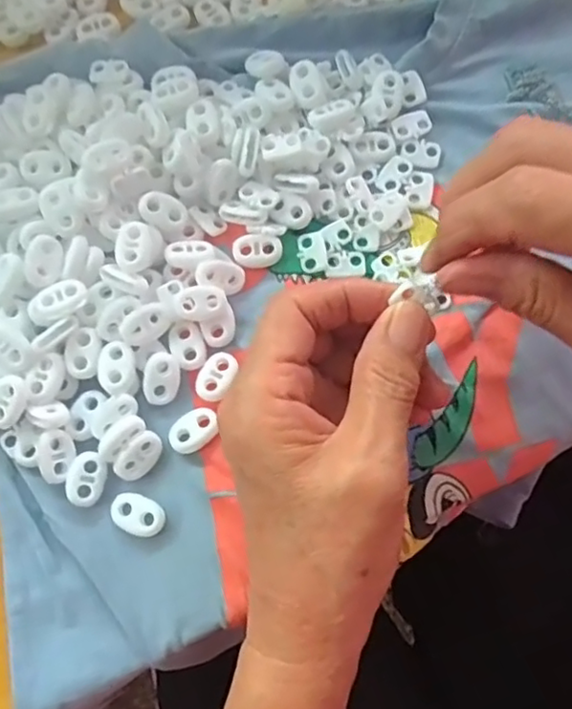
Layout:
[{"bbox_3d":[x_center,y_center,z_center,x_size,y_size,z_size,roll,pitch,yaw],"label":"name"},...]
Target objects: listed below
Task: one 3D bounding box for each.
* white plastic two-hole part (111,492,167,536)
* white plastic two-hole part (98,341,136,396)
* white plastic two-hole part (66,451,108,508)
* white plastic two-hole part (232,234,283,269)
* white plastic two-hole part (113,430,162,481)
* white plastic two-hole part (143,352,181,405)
[{"bbox_3d":[-0.062,0.067,0.263,0.023,0.005,0.015,18,78,5],"label":"white plastic two-hole part"},{"bbox_3d":[-0.073,0.006,0.272,0.015,0.006,0.023,-4,77,0],"label":"white plastic two-hole part"},{"bbox_3d":[-0.084,0.052,0.264,0.015,0.004,0.023,9,77,3],"label":"white plastic two-hole part"},{"bbox_3d":[-0.013,-0.047,0.288,0.022,0.005,0.015,0,77,1],"label":"white plastic two-hole part"},{"bbox_3d":[-0.062,0.043,0.267,0.015,0.004,0.022,45,75,-26],"label":"white plastic two-hole part"},{"bbox_3d":[-0.054,0.010,0.273,0.014,0.005,0.022,10,77,3],"label":"white plastic two-hole part"}]

